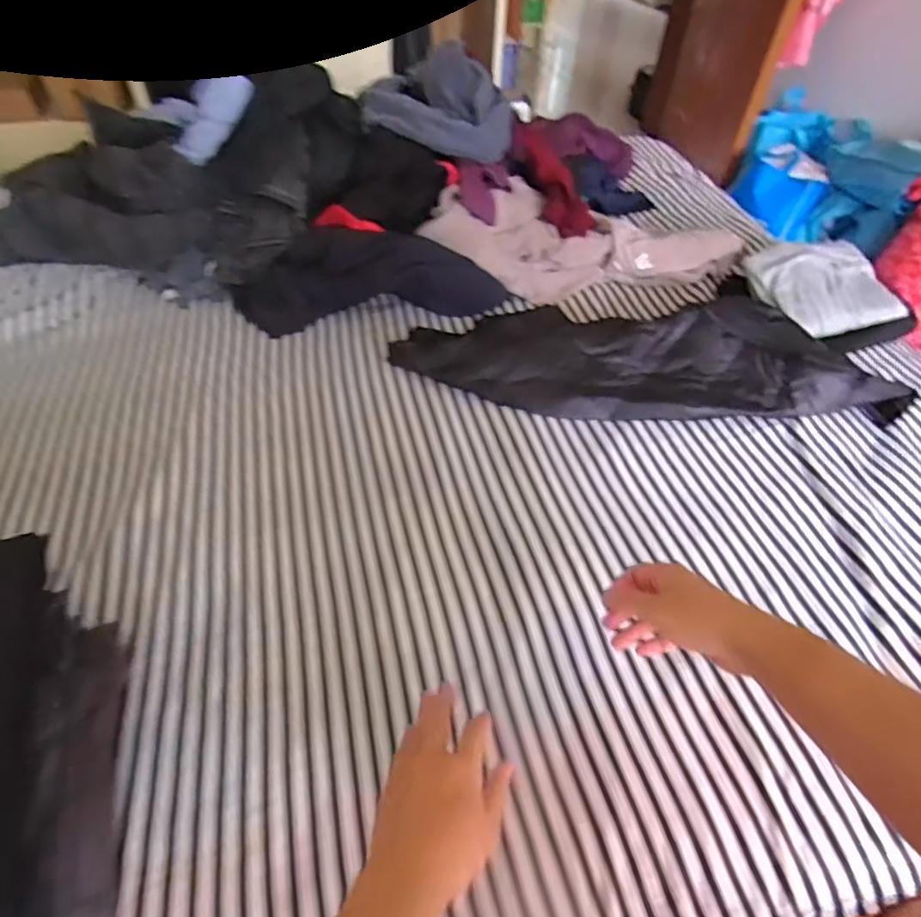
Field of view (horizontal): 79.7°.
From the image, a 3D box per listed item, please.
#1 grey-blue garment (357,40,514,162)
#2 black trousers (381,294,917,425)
[{"bbox_3d":[-0.037,-0.604,0.938,0.250,0.107,0.262,5,49,2],"label":"grey-blue garment"},{"bbox_3d":[0.270,-0.175,0.859,0.716,0.076,0.255,4,49,3],"label":"black trousers"}]

